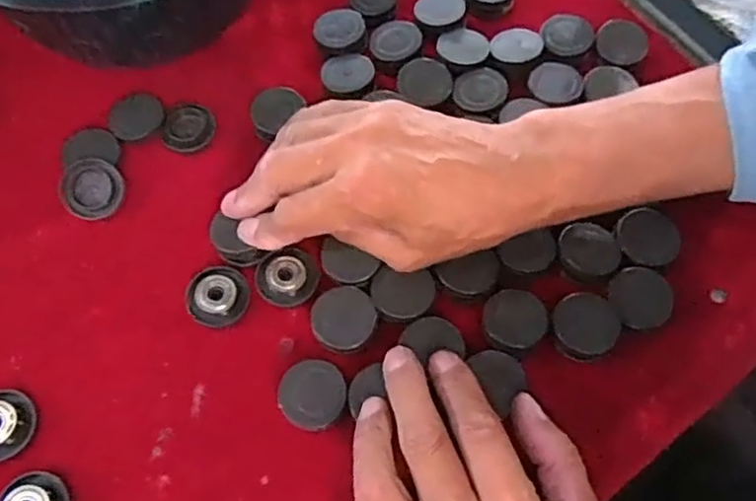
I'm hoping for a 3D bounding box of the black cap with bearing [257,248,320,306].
[{"bbox_3d":[-0.049,0.014,0.349,0.032,0.010,0.028,-12,65,-8],"label":"black cap with bearing"}]

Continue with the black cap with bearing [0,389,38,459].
[{"bbox_3d":[-0.182,0.083,0.314,0.032,0.010,0.033,1,64,-2],"label":"black cap with bearing"}]

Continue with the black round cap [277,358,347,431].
[{"bbox_3d":[-0.031,0.071,0.321,0.031,0.017,0.031,1,64,-2],"label":"black round cap"}]

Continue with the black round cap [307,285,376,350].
[{"bbox_3d":[-0.018,0.037,0.338,0.032,0.014,0.033,1,64,-2],"label":"black round cap"}]

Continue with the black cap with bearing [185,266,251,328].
[{"bbox_3d":[-0.084,0.024,0.346,0.031,0.010,0.033,1,64,-2],"label":"black cap with bearing"}]

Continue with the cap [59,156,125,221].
[{"bbox_3d":[-0.158,-0.034,0.362,0.033,0.005,0.033,1,87,-12],"label":"cap"}]

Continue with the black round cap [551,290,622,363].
[{"bbox_3d":[0.106,0.040,0.339,0.033,0.011,0.032,1,64,-2],"label":"black round cap"}]

